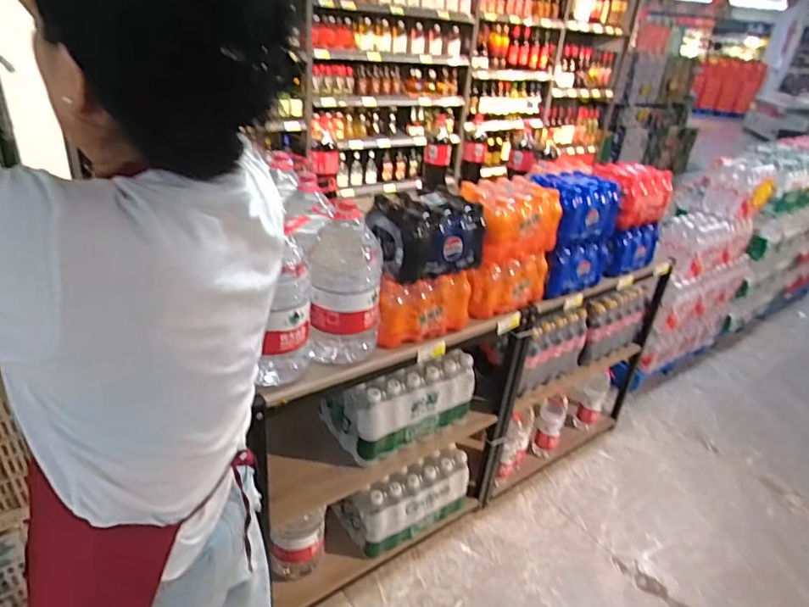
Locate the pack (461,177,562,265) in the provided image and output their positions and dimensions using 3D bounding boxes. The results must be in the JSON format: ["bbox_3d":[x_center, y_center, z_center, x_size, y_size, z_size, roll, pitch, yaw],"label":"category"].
[{"bbox_3d":[0.262,-0.227,1.408,0.261,0.173,0.186,-11,32,-27],"label":"pack"}]

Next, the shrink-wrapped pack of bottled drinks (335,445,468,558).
[{"bbox_3d":[0.007,0.570,1.666,0.387,0.247,0.200,-16,39,-31],"label":"shrink-wrapped pack of bottled drinks"}]

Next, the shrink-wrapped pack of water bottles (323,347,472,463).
[{"bbox_3d":[-0.009,0.258,1.509,0.386,0.230,0.207,-14,34,-32],"label":"shrink-wrapped pack of water bottles"}]

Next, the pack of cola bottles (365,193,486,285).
[{"bbox_3d":[0.049,-0.167,1.239,0.254,0.155,0.158,-15,35,-33],"label":"pack of cola bottles"}]

